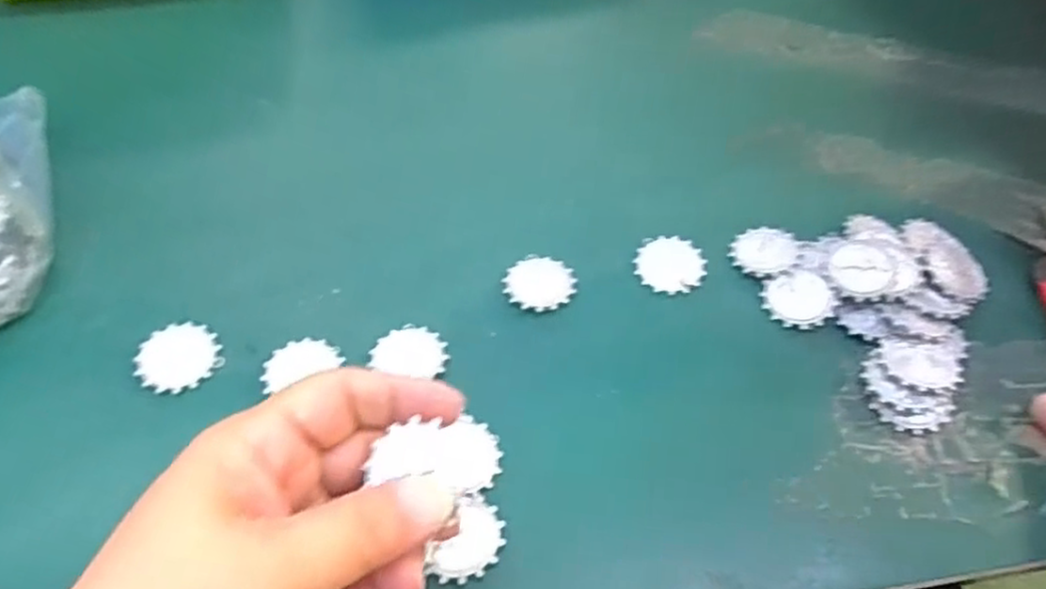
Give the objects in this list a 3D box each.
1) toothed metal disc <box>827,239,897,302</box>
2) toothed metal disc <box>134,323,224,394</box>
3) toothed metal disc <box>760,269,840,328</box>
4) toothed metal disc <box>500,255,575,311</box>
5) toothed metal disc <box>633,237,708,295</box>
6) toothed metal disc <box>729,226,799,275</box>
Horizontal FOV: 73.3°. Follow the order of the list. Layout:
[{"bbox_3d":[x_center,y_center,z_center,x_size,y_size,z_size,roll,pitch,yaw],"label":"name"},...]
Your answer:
[{"bbox_3d":[0.163,-0.012,0.339,0.033,0.004,0.031,-6,59,9],"label":"toothed metal disc"},{"bbox_3d":[-0.157,0.029,0.320,0.035,0.004,0.033,4,56,-6],"label":"toothed metal disc"},{"bbox_3d":[0.133,0.002,0.340,0.034,0.004,0.029,-10,64,13],"label":"toothed metal disc"},{"bbox_3d":[0.008,-0.006,0.347,0.032,0.004,0.032,1,57,-1],"label":"toothed metal disc"},{"bbox_3d":[0.075,-0.016,0.355,0.035,0.004,0.033,1,57,-1],"label":"toothed metal disc"},{"bbox_3d":[0.123,-0.022,0.357,0.033,0.007,0.029,-29,62,-18],"label":"toothed metal disc"}]

